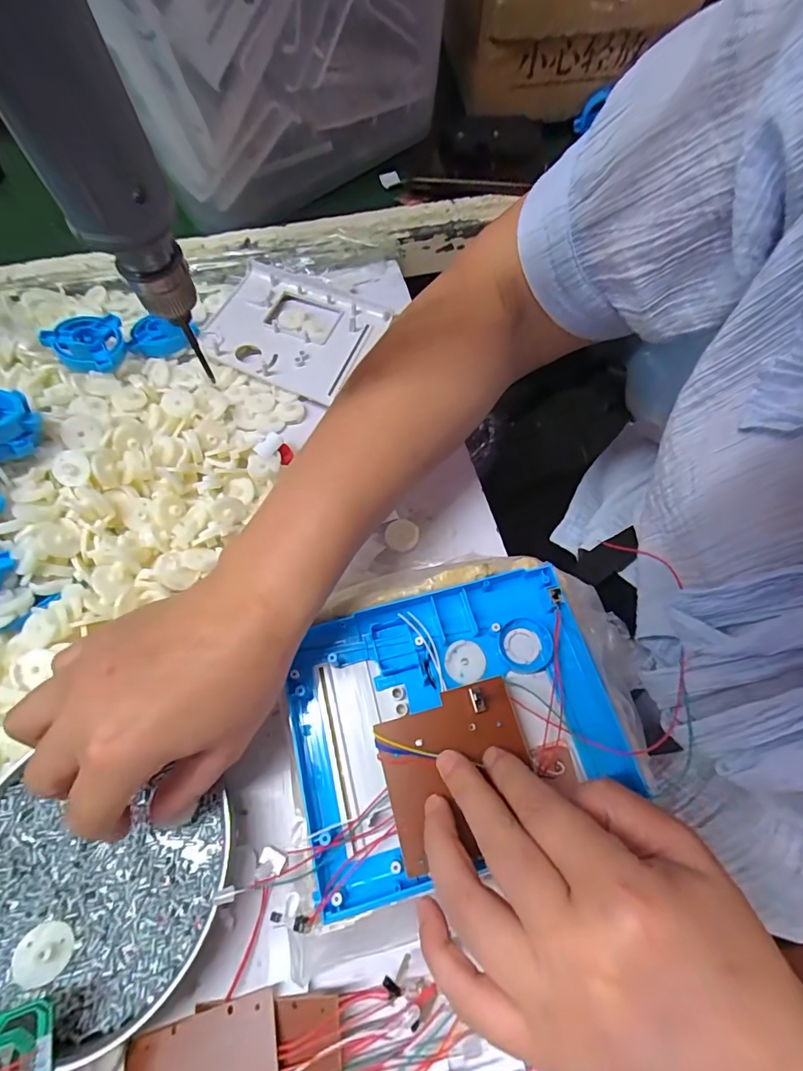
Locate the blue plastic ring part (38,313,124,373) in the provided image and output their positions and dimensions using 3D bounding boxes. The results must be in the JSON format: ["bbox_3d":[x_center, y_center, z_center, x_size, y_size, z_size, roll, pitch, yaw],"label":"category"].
[{"bbox_3d":[-0.241,-0.146,0.353,0.052,0.014,0.049,-26,79,-22],"label":"blue plastic ring part"}]

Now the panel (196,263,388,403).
[{"bbox_3d":[-0.100,-0.181,0.398,0.135,0.011,0.114,23,67,10],"label":"panel"}]

